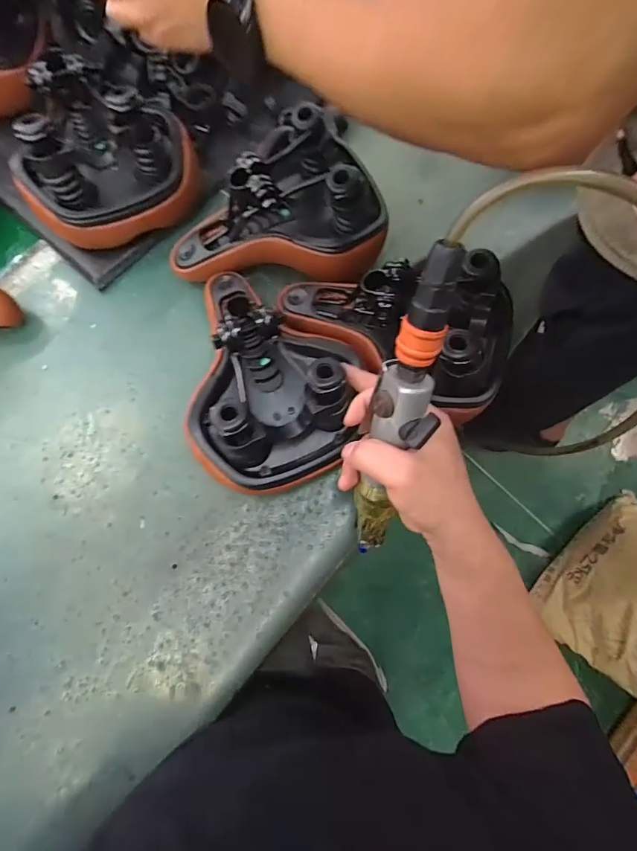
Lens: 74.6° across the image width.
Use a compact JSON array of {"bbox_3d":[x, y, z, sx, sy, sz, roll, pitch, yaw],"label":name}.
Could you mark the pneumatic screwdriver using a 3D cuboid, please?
[{"bbox_3d":[0.057,0.010,0.316,0.037,0.278,0.032,7,38,0],"label":"pneumatic screwdriver"}]

